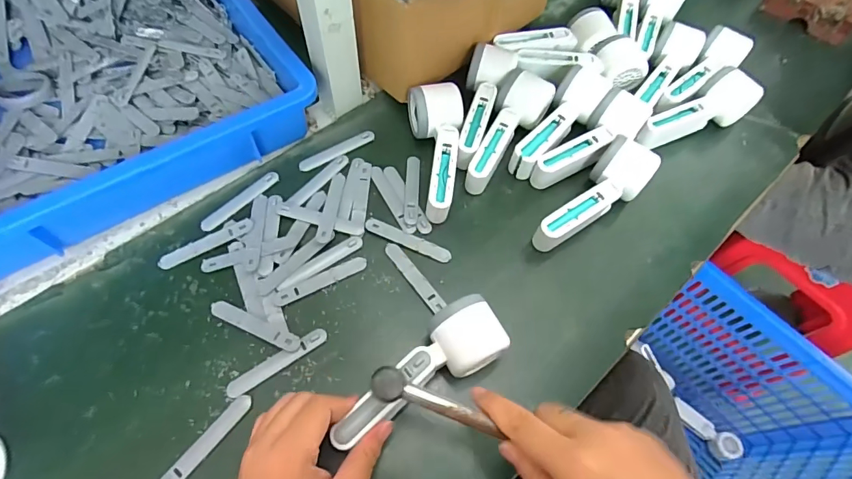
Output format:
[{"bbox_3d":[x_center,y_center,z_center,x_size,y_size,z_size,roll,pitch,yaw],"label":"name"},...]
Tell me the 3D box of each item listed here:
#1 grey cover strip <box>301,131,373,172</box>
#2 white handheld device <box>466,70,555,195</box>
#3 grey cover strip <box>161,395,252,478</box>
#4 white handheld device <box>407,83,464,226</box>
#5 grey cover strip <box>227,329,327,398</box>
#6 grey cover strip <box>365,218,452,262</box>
[{"bbox_3d":[-0.102,-0.103,0.511,0.092,0.006,0.017,-27,68,-17],"label":"grey cover strip"},{"bbox_3d":[0.097,-0.126,0.518,0.058,0.053,0.162,24,64,9],"label":"white handheld device"},{"bbox_3d":[-0.187,0.172,0.370,0.016,0.004,0.096,36,66,14],"label":"grey cover strip"},{"bbox_3d":[0.008,-0.099,0.491,0.060,0.054,0.150,4,63,-2],"label":"white handheld device"},{"bbox_3d":[-0.135,0.111,0.404,0.095,0.006,0.015,-31,69,-18],"label":"grey cover strip"},{"bbox_3d":[-0.019,0.000,0.467,0.096,0.004,0.015,24,64,8],"label":"grey cover strip"}]

